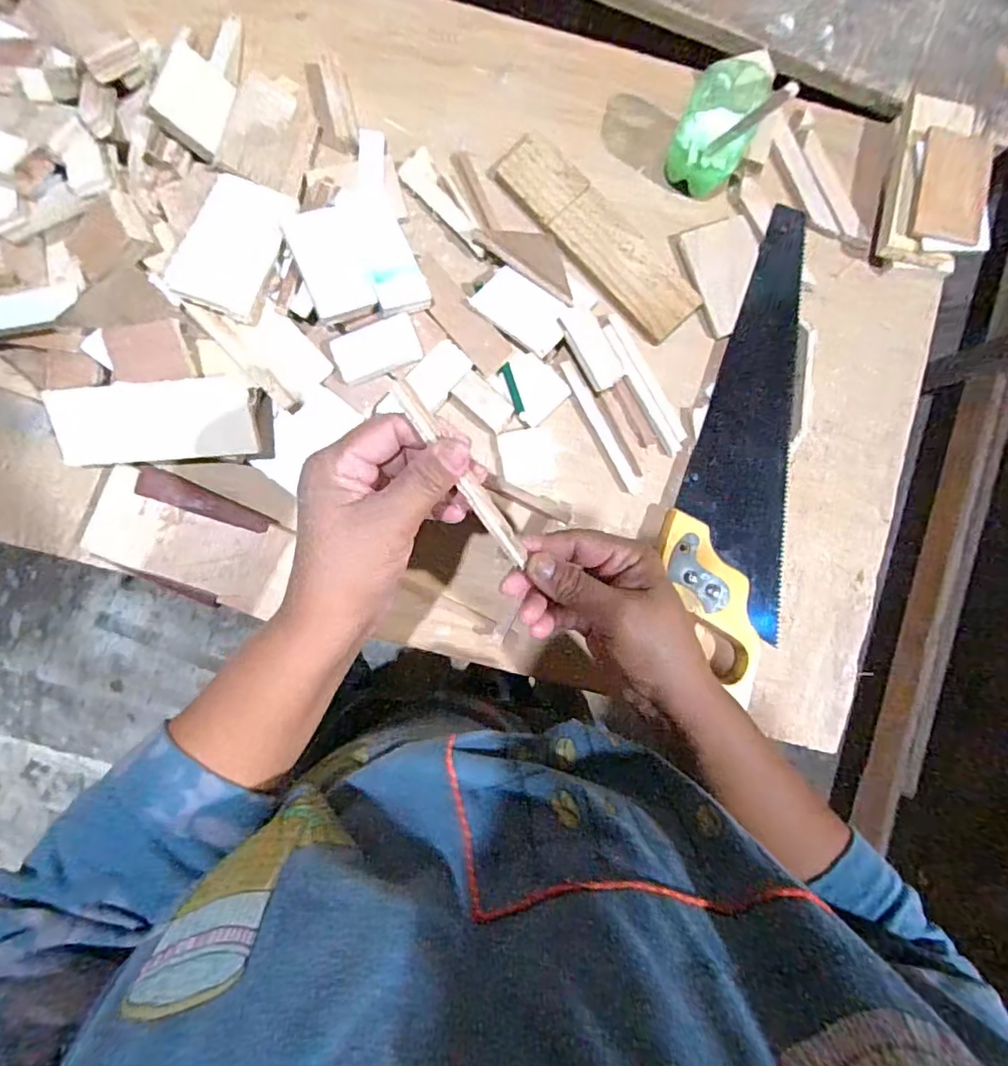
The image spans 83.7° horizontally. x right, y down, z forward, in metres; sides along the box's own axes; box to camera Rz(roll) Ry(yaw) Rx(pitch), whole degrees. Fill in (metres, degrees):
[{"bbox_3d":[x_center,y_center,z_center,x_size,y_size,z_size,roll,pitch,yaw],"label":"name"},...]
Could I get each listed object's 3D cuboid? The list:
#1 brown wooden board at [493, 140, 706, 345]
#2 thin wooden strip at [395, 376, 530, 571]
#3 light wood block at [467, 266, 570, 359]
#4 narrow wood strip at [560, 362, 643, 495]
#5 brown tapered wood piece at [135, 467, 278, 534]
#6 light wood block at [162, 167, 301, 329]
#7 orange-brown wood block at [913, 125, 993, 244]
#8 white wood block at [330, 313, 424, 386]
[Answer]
[{"bbox_3d":[0.076,-0.244,0.462,0.199,0.009,0.056,45,86,1],"label":"brown wooden board"},{"bbox_3d":[-0.021,-0.030,0.293,0.010,0.006,0.113,-38,111,-7],"label":"thin wooden strip"},{"bbox_3d":[0.016,-0.177,0.444,0.074,0.012,0.050,37,84,-3],"label":"light wood block"},{"bbox_3d":[0.079,-0.087,0.460,0.014,0.006,0.117,-30,88,-4],"label":"narrow wood strip"},{"bbox_3d":[-0.228,-0.024,0.428,0.098,0.022,0.021,19,85,-5],"label":"brown tapered wood piece"},{"bbox_3d":[-0.200,-0.217,0.418,0.061,0.010,0.107,19,86,-1],"label":"light wood block"},{"bbox_3d":[0.364,-0.282,0.454,0.055,0.009,0.095,13,81,-1],"label":"orange-brown wood block"},{"bbox_3d":[-0.098,-0.142,0.433,0.065,0.008,0.036,-23,87,-4],"label":"white wood block"}]

